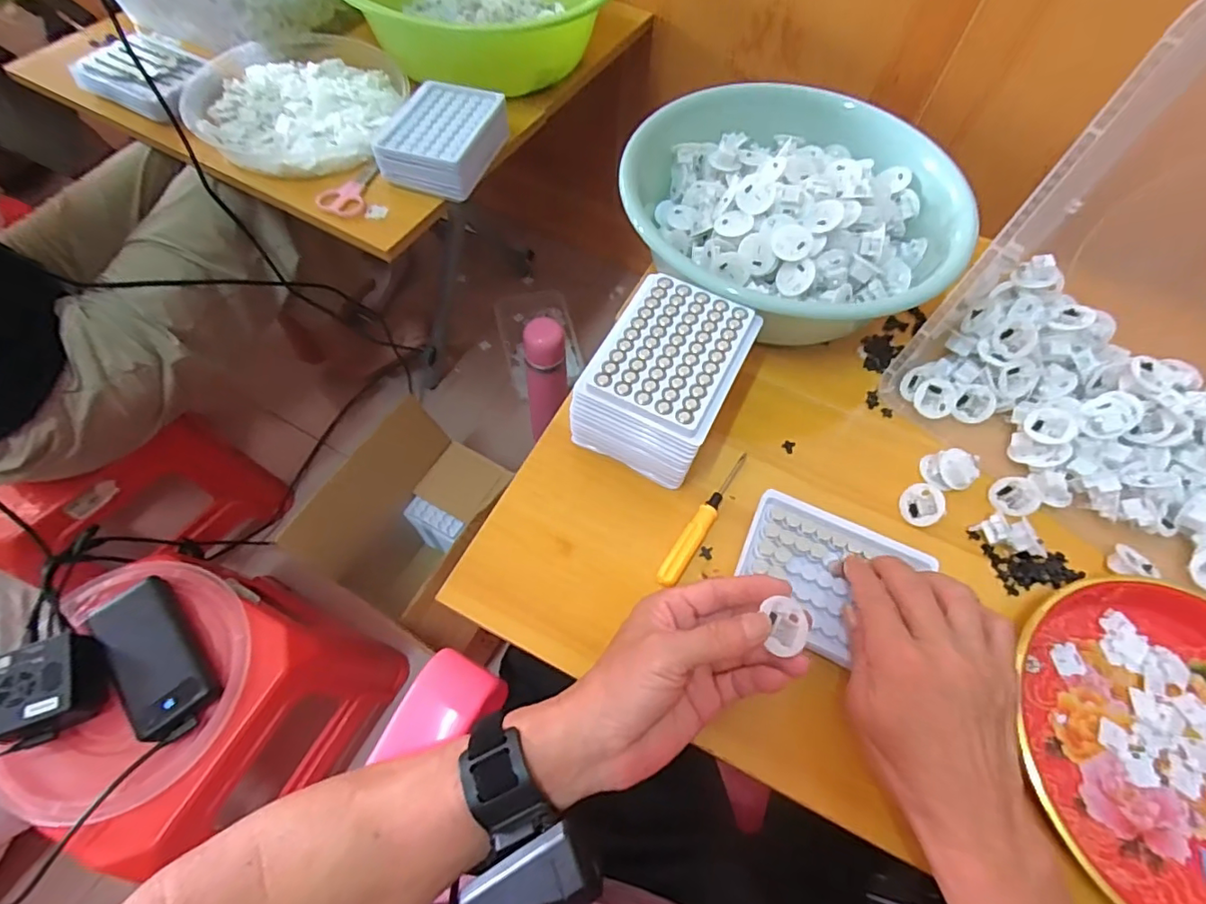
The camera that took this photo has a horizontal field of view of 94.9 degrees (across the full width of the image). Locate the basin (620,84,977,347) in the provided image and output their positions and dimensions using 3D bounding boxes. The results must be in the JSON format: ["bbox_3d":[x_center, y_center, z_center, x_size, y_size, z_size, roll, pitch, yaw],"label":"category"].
[{"bbox_3d":[0.164,-0.220,0.519,0.292,0.096,0.234,-4,62,-4],"label":"basin"}]

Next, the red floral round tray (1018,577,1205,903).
[{"bbox_3d":[0.386,0.200,0.362,0.208,0.027,0.223,1,62,-2],"label":"red floral round tray"}]

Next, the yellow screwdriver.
[{"bbox_3d":[0.079,0.050,0.431,0.016,0.011,0.127,31,65,13],"label":"yellow screwdriver"}]

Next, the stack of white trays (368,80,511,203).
[{"bbox_3d":[-0.174,-0.337,0.599,0.102,0.045,0.132,18,63,7],"label":"stack of white trays"}]

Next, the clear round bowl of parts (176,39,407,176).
[{"bbox_3d":[-0.330,-0.392,0.616,0.206,0.045,0.204,1,62,-2],"label":"clear round bowl of parts"}]

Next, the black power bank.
[{"bbox_3d":[-0.461,0.208,0.562,0.080,0.023,0.159,-35,69,-19],"label":"black power bank"}]

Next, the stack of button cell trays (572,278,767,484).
[{"bbox_3d":[0.047,-0.051,0.442,0.099,0.094,0.133,26,64,11],"label":"stack of button cell trays"}]

